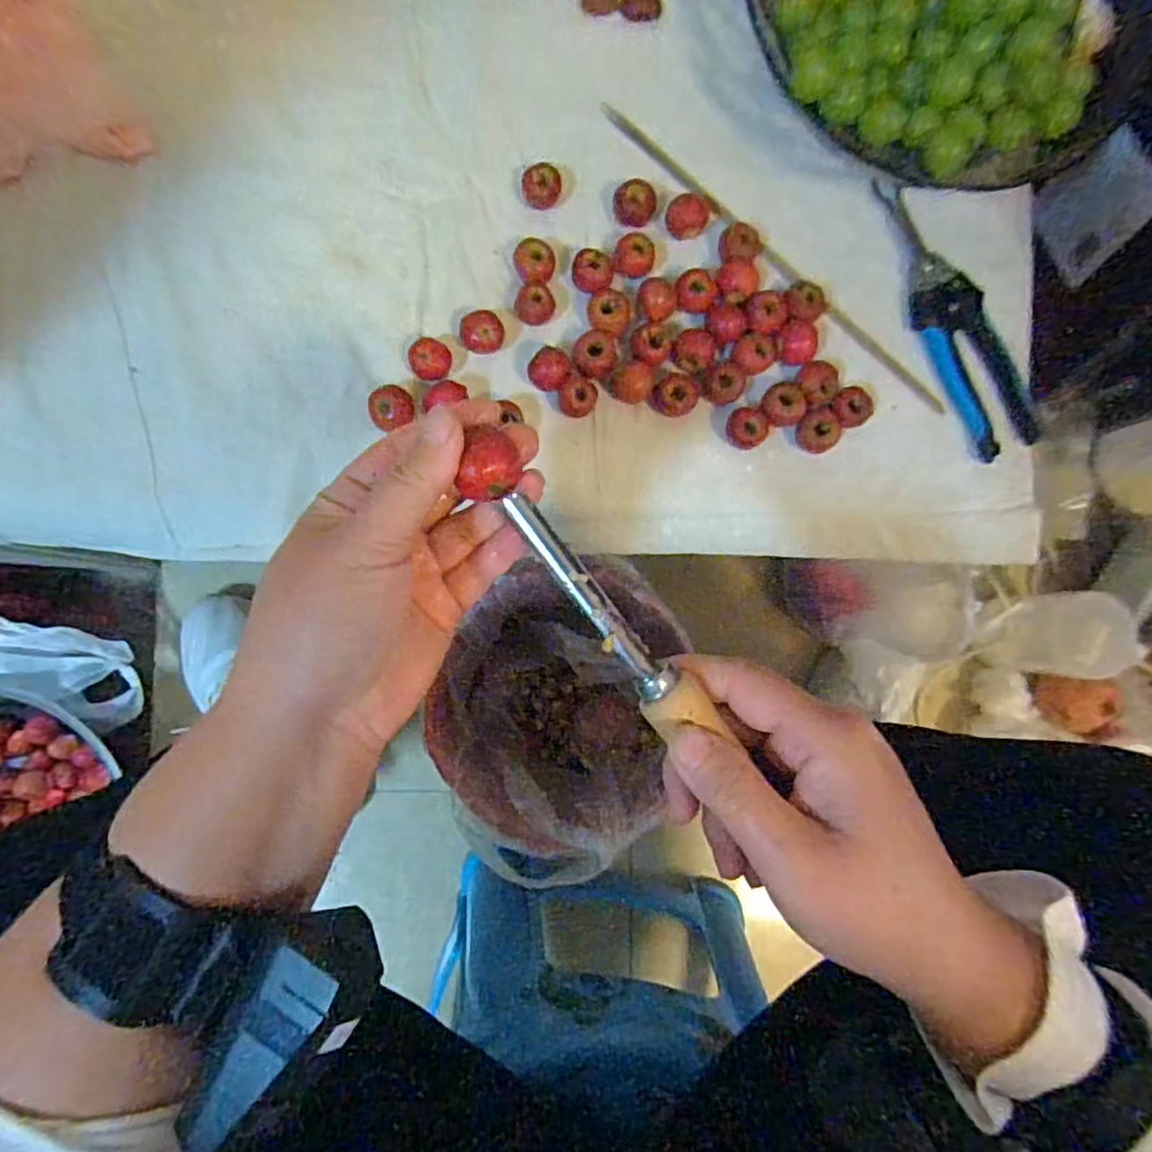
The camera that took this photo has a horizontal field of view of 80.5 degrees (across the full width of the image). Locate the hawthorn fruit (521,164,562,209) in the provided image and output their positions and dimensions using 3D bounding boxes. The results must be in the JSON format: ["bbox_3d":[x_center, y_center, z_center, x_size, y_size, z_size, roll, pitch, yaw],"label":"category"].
[{"bbox_3d":[-0.021,-0.245,0.430,0.025,0.018,0.019,-6,86,-3],"label":"hawthorn fruit"}]

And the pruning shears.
[{"bbox_3d":[0.245,-0.168,0.443,0.050,0.012,0.186,-23,87,-4],"label":"pruning shears"}]

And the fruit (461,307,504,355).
[{"bbox_3d":[-0.058,-0.150,0.420,0.026,0.020,0.026,0,86,-3],"label":"fruit"}]

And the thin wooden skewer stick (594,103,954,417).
[{"bbox_3d":[0.127,-0.206,0.440,0.290,0.010,0.012,42,85,1],"label":"thin wooden skewer stick"}]

